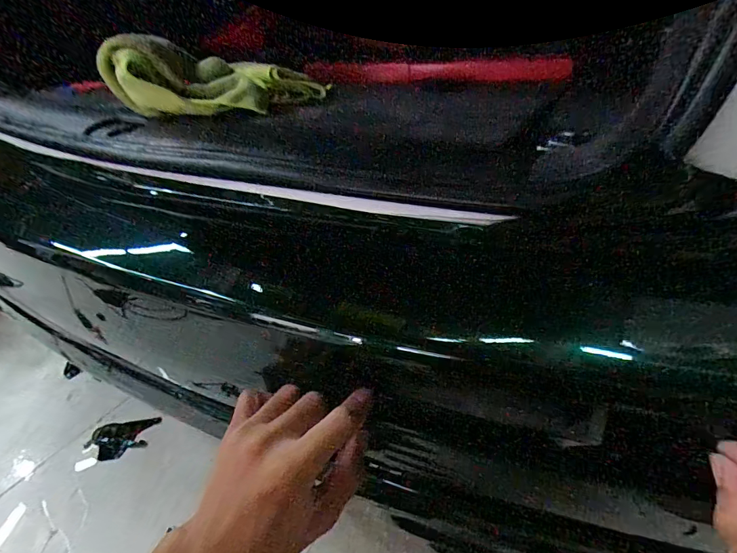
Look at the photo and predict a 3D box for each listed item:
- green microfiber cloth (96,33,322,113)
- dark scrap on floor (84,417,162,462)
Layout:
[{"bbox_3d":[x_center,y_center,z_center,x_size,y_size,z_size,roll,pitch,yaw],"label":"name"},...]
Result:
[{"bbox_3d":[-0.186,-0.255,0.526,0.254,0.077,0.130,-4,32,-2],"label":"green microfiber cloth"},{"bbox_3d":[-0.540,0.347,0.920,0.156,0.034,0.088,-14,34,-17],"label":"dark scrap on floor"}]

